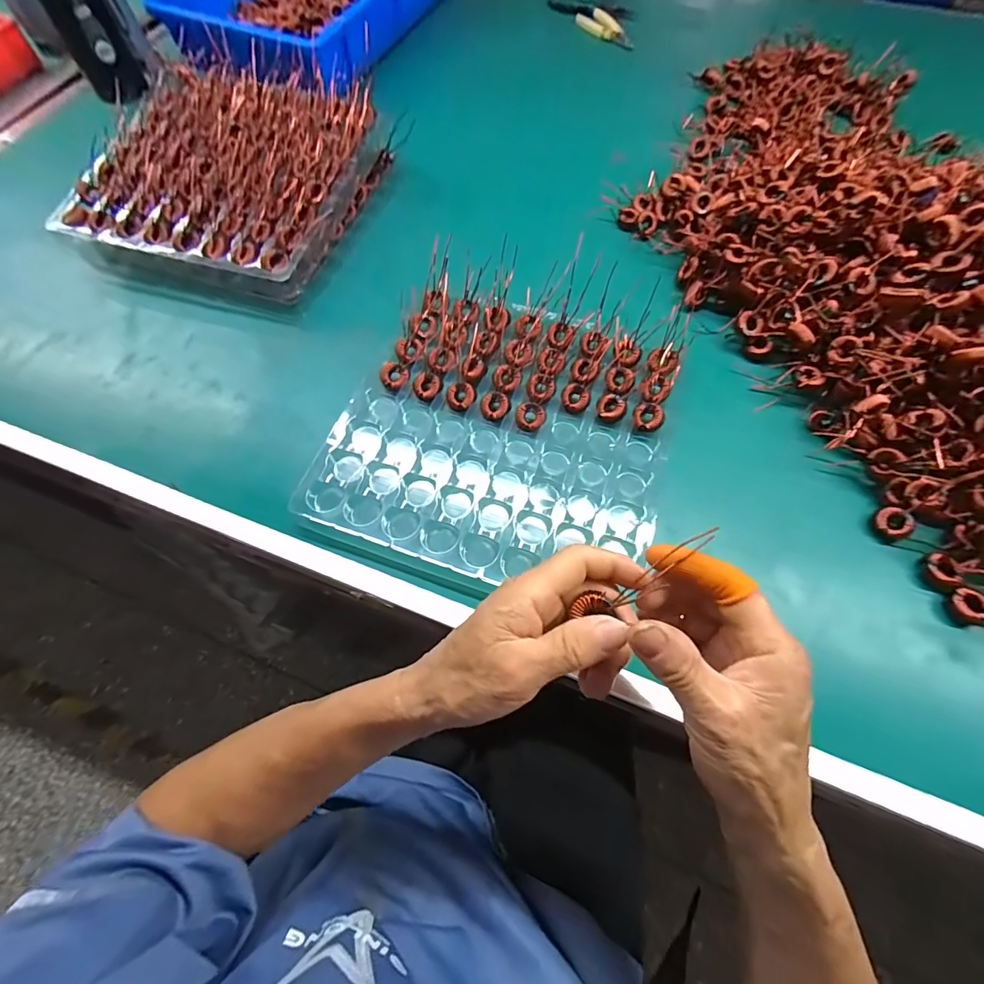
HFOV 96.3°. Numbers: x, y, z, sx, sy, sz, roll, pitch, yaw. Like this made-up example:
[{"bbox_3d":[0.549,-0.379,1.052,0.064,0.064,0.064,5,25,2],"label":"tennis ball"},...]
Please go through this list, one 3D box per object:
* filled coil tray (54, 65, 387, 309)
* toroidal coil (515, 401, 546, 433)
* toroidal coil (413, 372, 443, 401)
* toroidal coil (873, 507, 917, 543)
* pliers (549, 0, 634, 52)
[{"bbox_3d":[-0.300,-0.365,0.510,0.274,0.080,0.268,16,67,7],"label":"filled coil tray"},{"bbox_3d":[0.035,-0.069,0.403,0.027,0.010,0.025,0,66,0],"label":"toroidal coil"},{"bbox_3d":[-0.062,-0.100,0.419,0.028,0.006,0.027,0,66,0],"label":"toroidal coil"},{"bbox_3d":[0.336,0.028,0.368,0.026,0.015,0.025,-6,75,21],"label":"toroidal coil"},{"bbox_3d":[0.168,-0.789,0.738,0.054,0.010,0.206,-27,69,-11],"label":"pliers"}]

